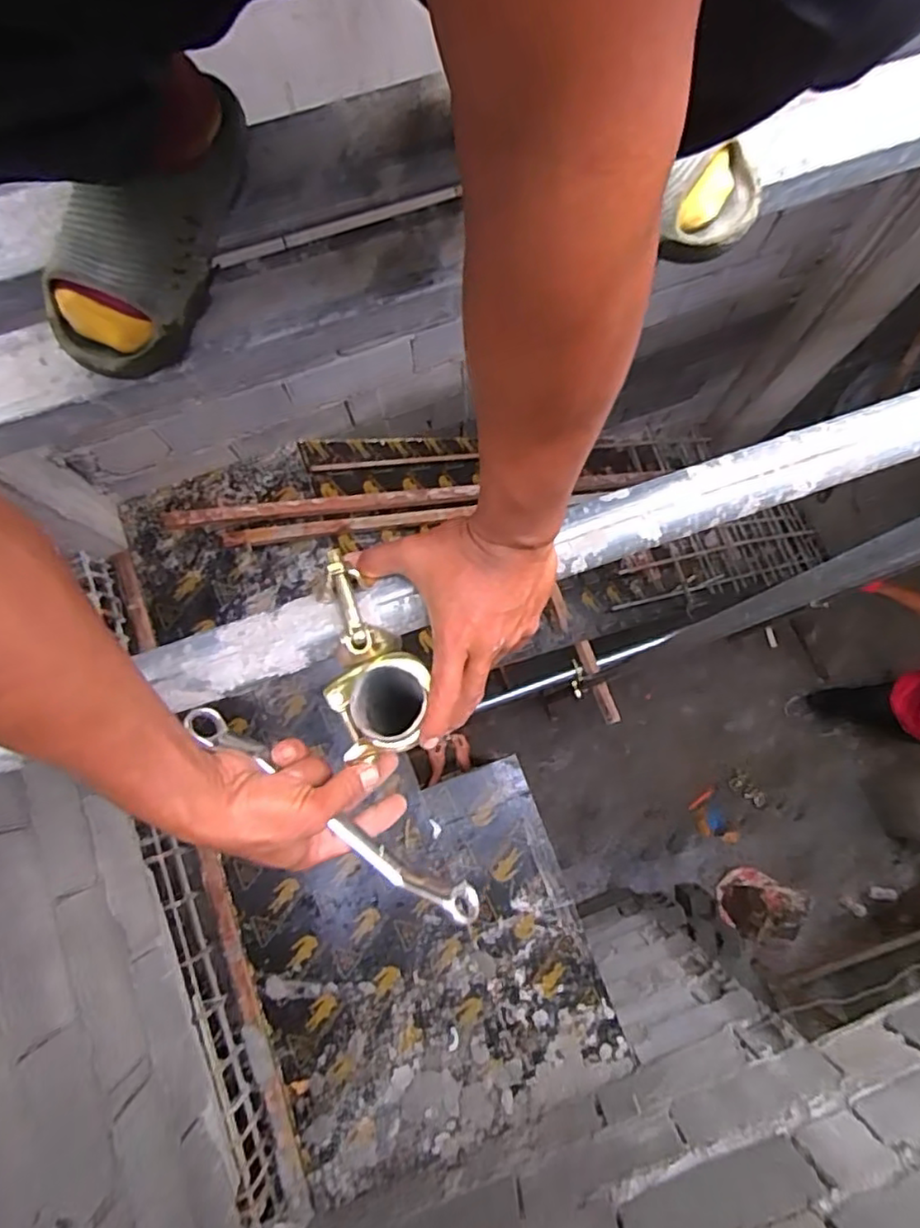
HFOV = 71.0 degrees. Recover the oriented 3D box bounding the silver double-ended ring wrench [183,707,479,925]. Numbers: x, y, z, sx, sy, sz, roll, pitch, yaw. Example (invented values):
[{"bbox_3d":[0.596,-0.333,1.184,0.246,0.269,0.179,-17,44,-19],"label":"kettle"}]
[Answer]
[{"bbox_3d":[-0.087,0.134,0.435,0.233,0.017,0.029,37,81,3],"label":"silver double-ended ring wrench"}]

